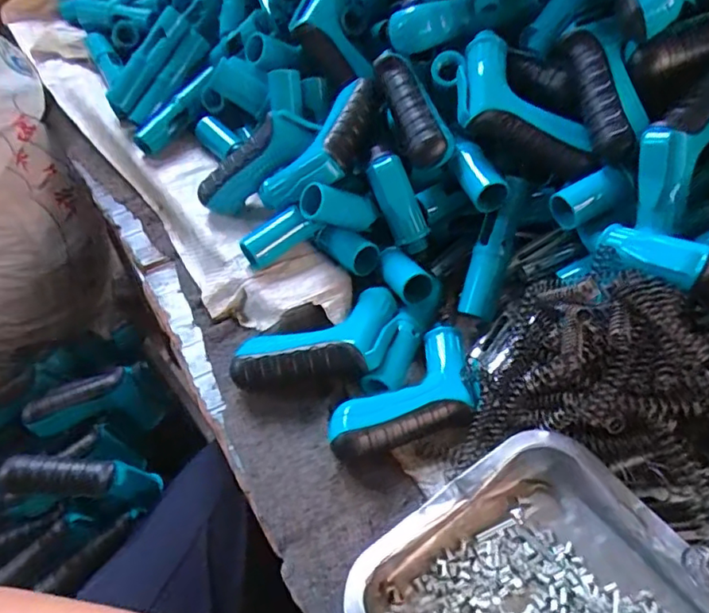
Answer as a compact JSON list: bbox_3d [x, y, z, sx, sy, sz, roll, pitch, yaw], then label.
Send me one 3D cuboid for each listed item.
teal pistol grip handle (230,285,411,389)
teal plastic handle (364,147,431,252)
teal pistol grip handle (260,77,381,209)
[{"bbox_3d":[-0.023,0.037,0.452,0.143,0.042,0.070,-22,52,-16],"label":"teal pistol grip handle"},{"bbox_3d":[0.038,-0.089,0.486,0.028,0.092,0.024,-36,23,-25],"label":"teal plastic handle"},{"bbox_3d":[-0.021,-0.136,0.495,0.065,0.045,0.137,38,83,30],"label":"teal pistol grip handle"}]

